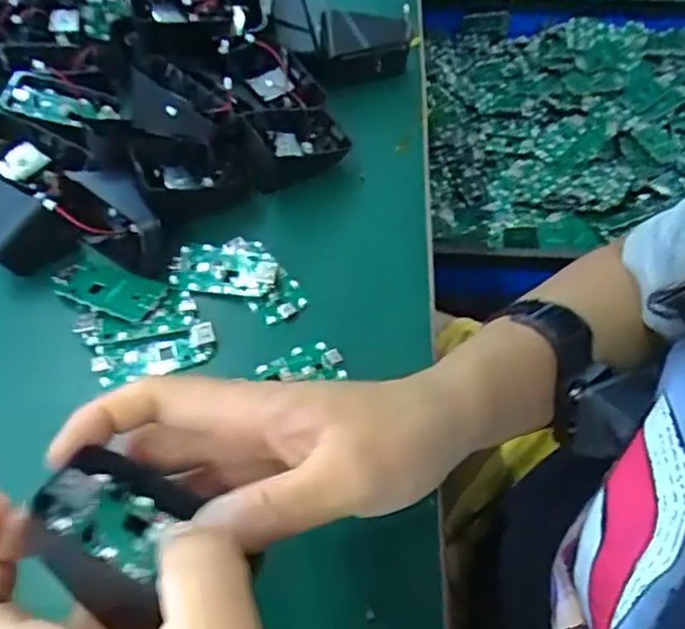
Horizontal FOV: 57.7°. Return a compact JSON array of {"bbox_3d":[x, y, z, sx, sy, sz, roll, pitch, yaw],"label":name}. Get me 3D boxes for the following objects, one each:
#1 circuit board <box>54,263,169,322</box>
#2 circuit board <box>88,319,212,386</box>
[{"bbox_3d":[-0.134,-0.015,0.356,0.061,0.008,0.030,14,57,12],"label":"circuit board"},{"bbox_3d":[-0.101,0.021,0.337,0.063,0.006,0.022,-15,56,-8],"label":"circuit board"}]

